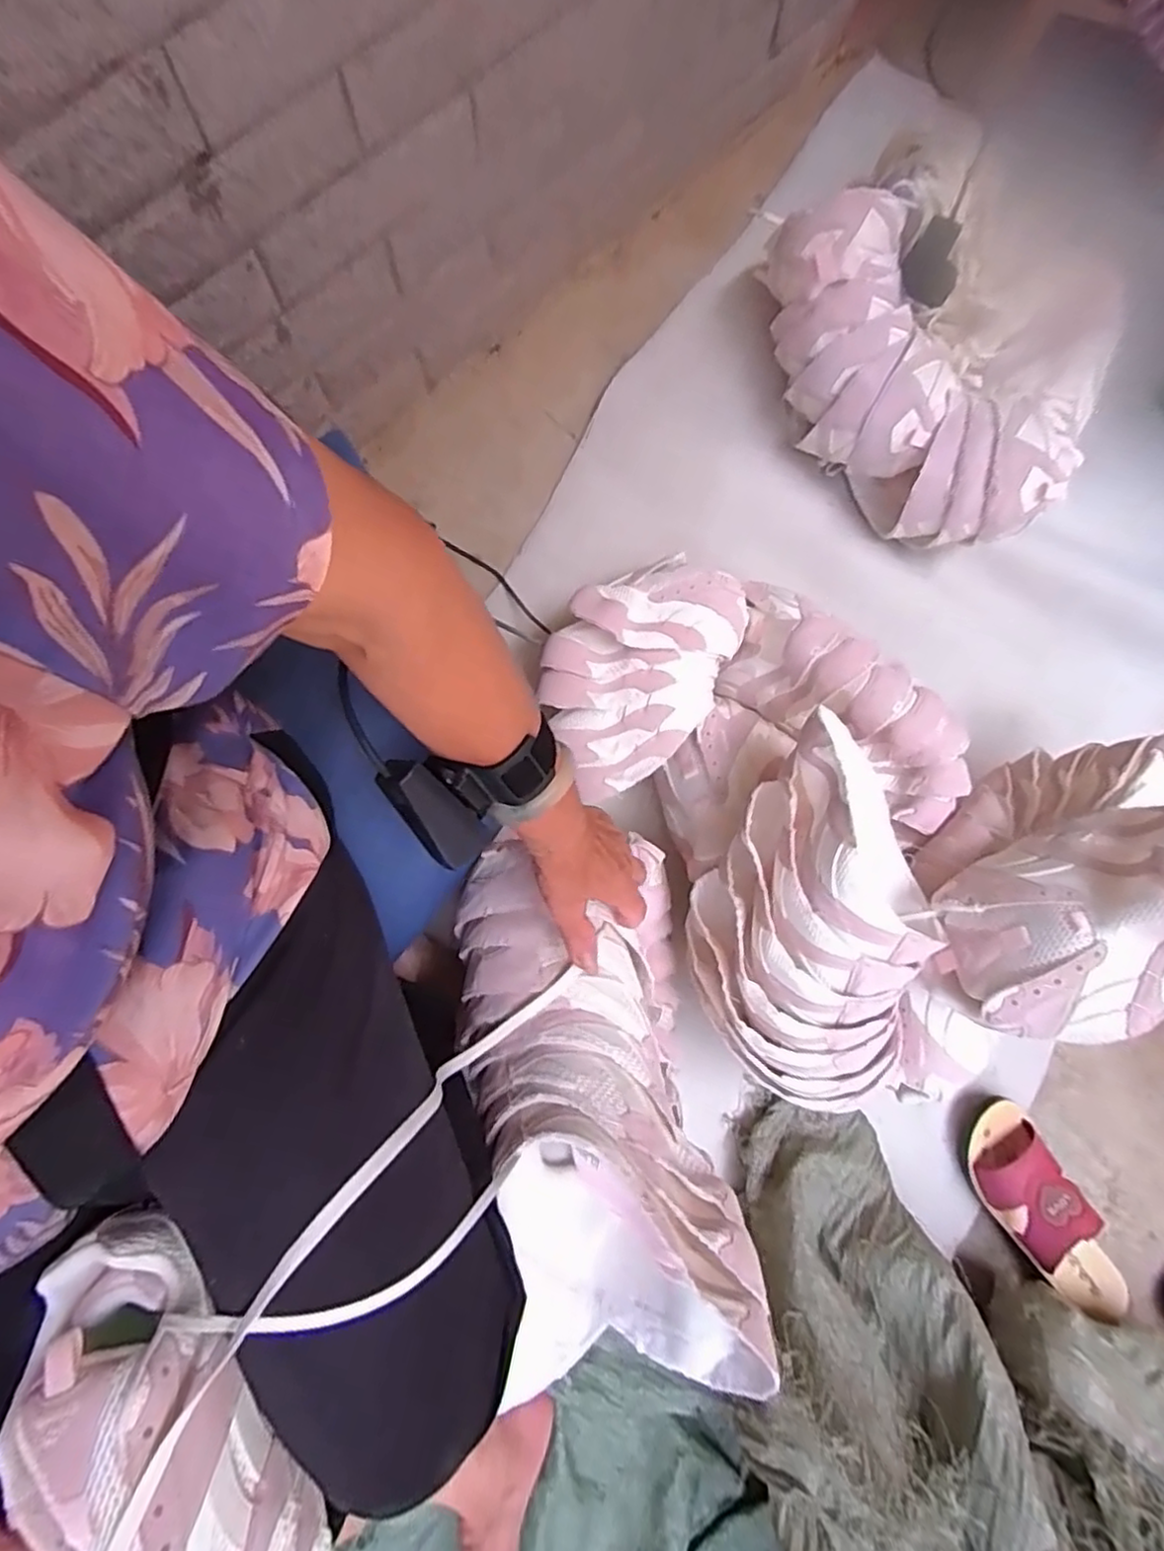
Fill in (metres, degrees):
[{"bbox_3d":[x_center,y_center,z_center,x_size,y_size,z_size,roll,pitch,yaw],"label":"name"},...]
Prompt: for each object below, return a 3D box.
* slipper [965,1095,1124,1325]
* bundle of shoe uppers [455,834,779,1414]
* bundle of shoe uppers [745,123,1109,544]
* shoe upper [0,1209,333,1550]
[{"bbox_3d":[0.455,0.431,0.659,0.081,0.074,0.205,-28,80,-7],"label":"slipper"},{"bbox_3d":[0.004,0.224,0.471,0.138,0.128,0.362,-24,70,-6],"label":"bundle of shoe uppers"},{"bbox_3d":[0.378,-0.452,0.756,0.241,0.170,0.386,-43,82,-9],"label":"bundle of shoe uppers"},{"bbox_3d":[-0.198,0.348,0.325,0.097,0.067,0.242,-29,82,-7],"label":"shoe upper"}]

